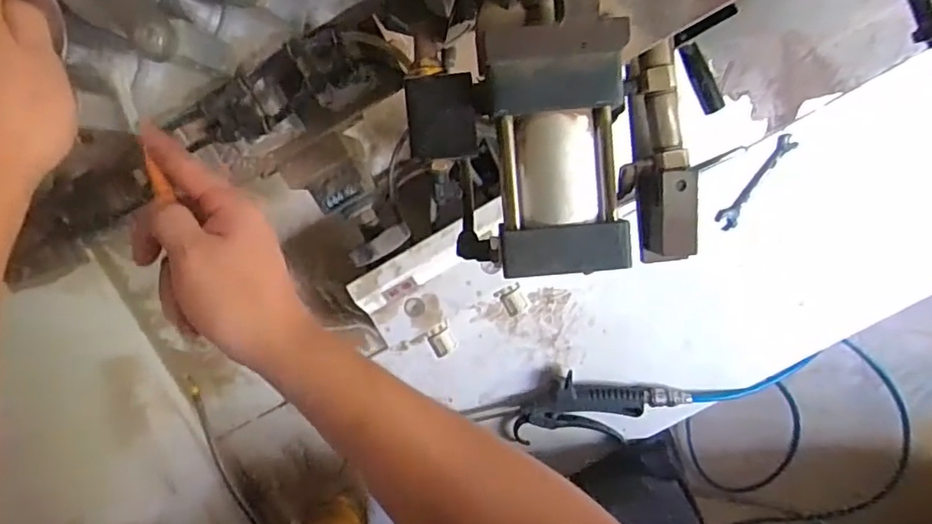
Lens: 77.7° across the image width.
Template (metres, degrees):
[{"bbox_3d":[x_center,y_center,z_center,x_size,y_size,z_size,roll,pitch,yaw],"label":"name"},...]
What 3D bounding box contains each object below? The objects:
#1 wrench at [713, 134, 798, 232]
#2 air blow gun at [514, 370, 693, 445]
[{"bbox_3d":[0.349,-0.096,0.698,0.023,0.013,0.130,36,97,-2],"label":"wrench"},{"bbox_3d":[0.168,0.186,0.730,0.208,0.031,0.086,-1,97,2],"label":"air blow gun"}]

